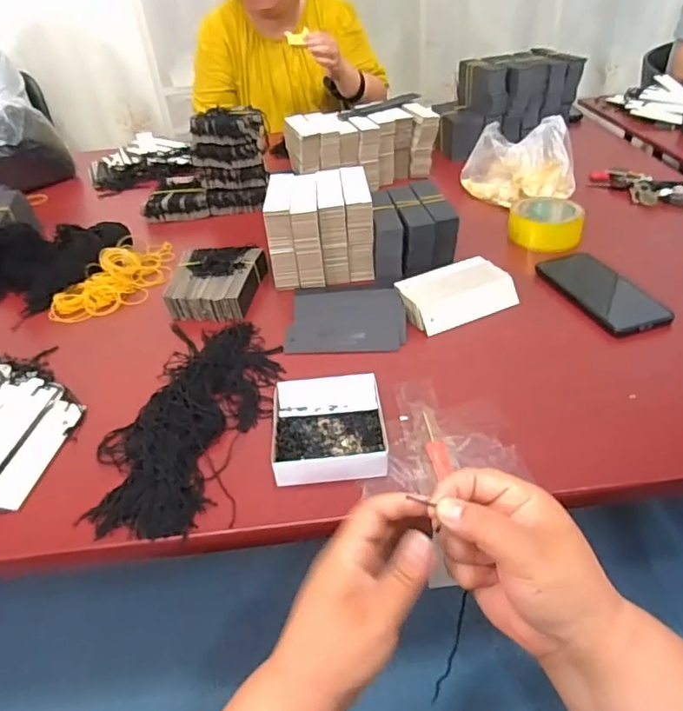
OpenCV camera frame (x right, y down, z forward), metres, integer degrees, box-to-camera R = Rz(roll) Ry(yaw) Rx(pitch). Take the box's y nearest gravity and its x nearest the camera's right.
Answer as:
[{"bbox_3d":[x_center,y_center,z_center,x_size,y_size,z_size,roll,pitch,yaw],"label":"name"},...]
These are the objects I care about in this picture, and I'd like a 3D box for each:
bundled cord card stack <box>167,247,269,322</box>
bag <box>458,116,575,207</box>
[{"bbox_3d":[-0.162,-0.100,0.729,0.109,0.041,0.133,1,38,7],"label":"bundled cord card stack"},{"bbox_3d":[0.281,-0.310,0.886,0.164,0.100,0.106,2,38,8],"label":"bag"}]

